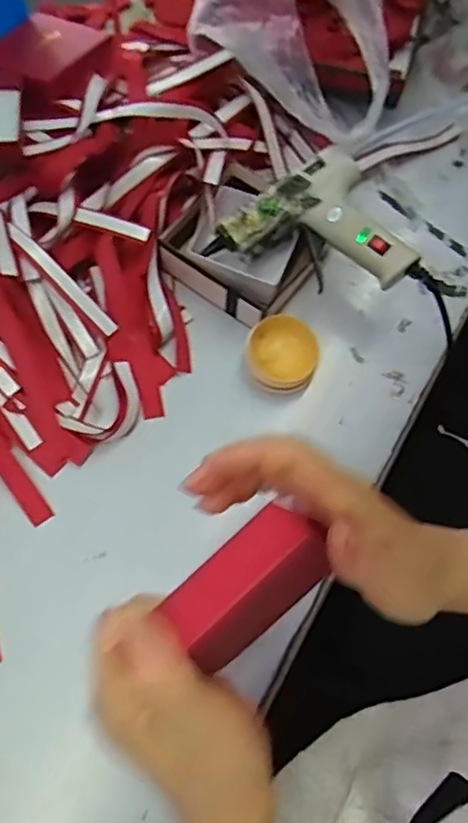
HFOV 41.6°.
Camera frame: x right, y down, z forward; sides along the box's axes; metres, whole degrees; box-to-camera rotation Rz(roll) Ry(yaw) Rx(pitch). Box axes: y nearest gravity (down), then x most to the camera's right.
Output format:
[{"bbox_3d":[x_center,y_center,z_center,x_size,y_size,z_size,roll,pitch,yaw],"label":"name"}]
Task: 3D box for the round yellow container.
[{"bbox_3d":[0.035,-0.043,0.453,0.052,0.022,0.052,1,67,-3],"label":"round yellow container"}]

